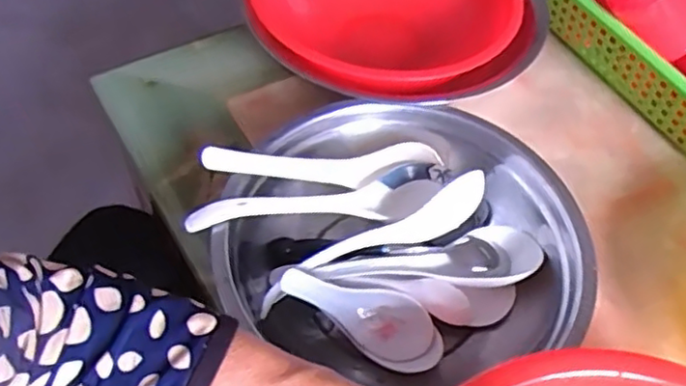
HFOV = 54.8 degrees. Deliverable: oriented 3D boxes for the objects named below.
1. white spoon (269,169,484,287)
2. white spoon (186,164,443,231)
[{"bbox_3d":[0.032,0.032,0.496,0.180,0.035,0.025,-23,59,-19],"label":"white spoon"},{"bbox_3d":[-0.014,0.010,0.503,0.204,0.025,0.049,-6,54,-29],"label":"white spoon"}]

